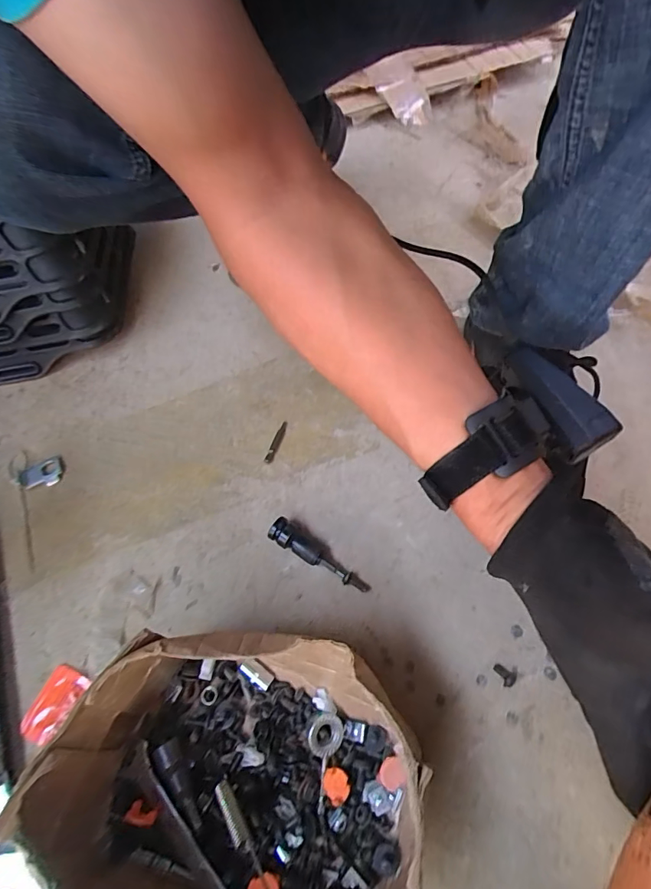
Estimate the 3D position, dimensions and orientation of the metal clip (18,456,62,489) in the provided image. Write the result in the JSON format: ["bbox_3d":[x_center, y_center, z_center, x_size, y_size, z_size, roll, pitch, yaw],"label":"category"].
[{"bbox_3d":[-0.281,0.029,0.451,0.039,0.006,0.031,-23,60,-10],"label":"metal clip"}]

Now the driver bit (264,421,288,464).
[{"bbox_3d":[-0.049,-0.003,0.455,0.008,0.004,0.051,14,60,12],"label":"driver bit"}]

